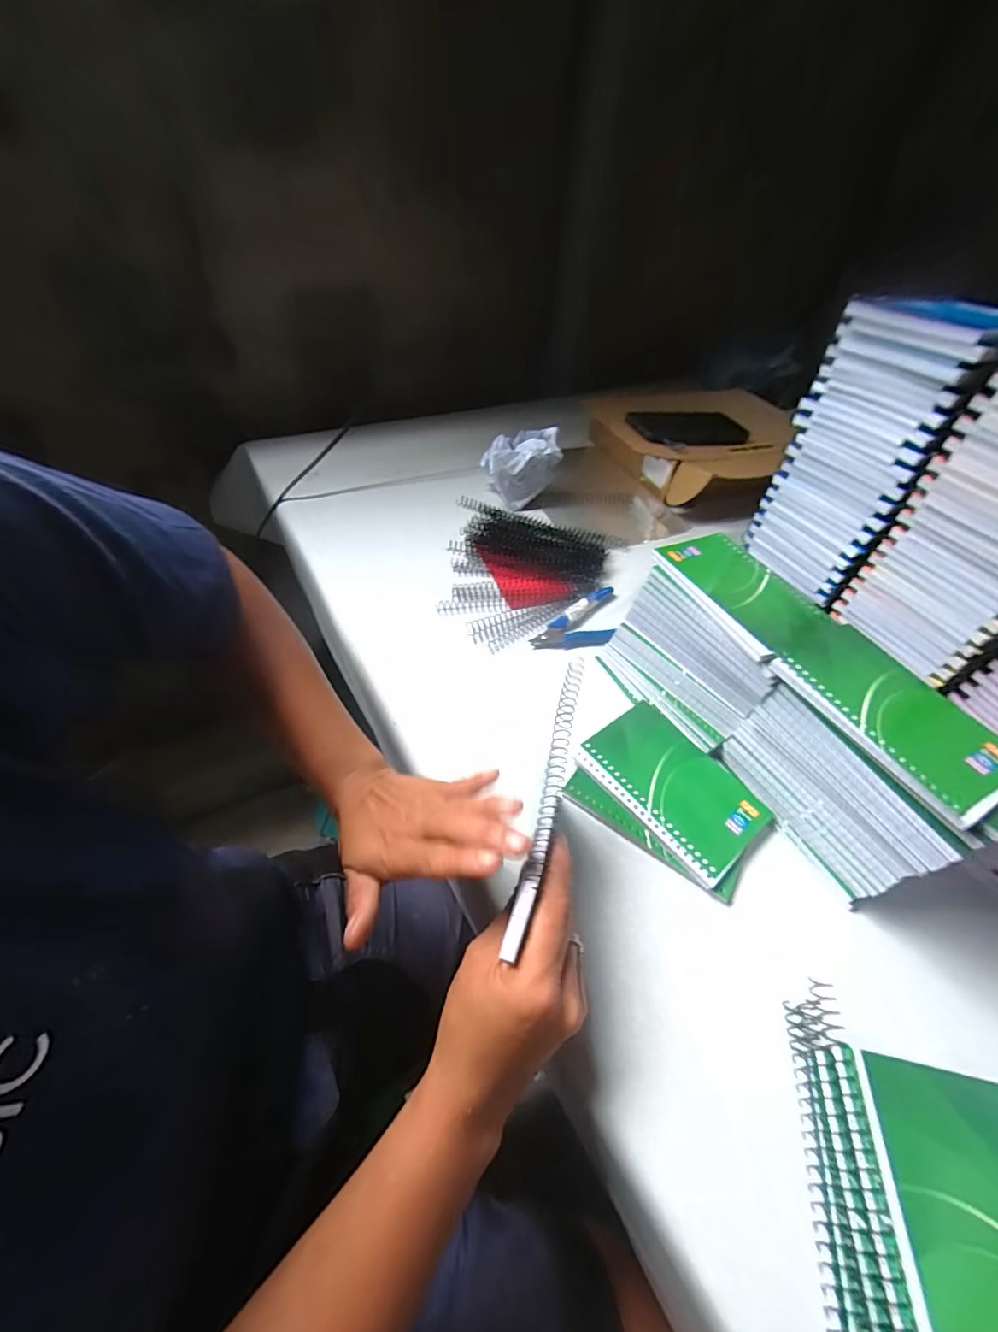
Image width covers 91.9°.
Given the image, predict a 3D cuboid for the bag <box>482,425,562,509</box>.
[{"bbox_3d":[0.027,-0.262,0.639,0.099,0.075,0.082,11,48,4],"label":"bag"}]

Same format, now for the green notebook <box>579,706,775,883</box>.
[{"bbox_3d":[0.134,0.092,0.376,0.087,0.013,0.131,-28,57,-27],"label":"green notebook"}]

